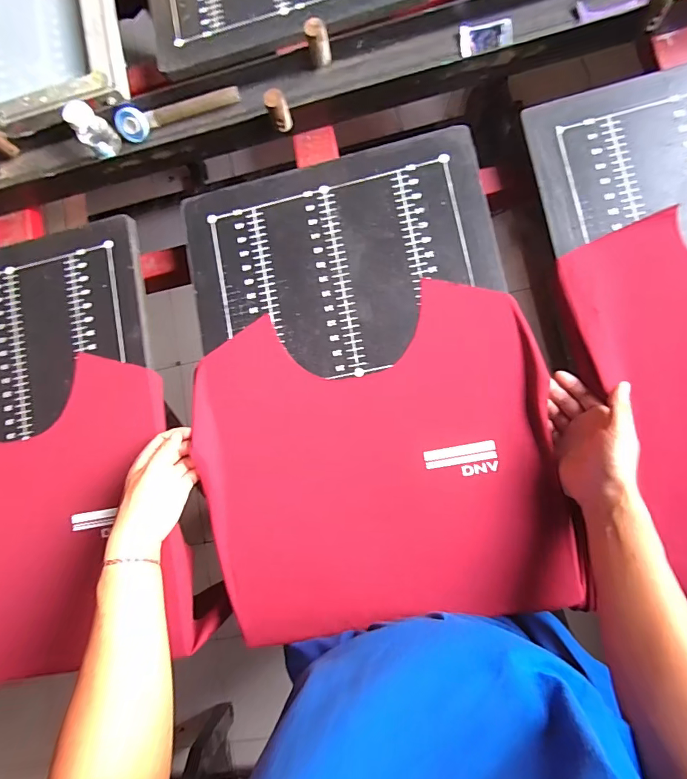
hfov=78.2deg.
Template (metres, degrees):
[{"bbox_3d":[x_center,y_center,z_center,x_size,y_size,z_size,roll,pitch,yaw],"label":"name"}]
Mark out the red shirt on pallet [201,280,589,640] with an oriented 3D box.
[{"bbox_3d":[0.038,0.090,0.527,0.419,0.034,0.381,-10,83,6],"label":"red shirt on pallet"}]

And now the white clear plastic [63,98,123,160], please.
[{"bbox_3d":[-0.340,-0.352,0.573,0.032,0.067,0.042,42,91,10],"label":"white clear plastic"}]

